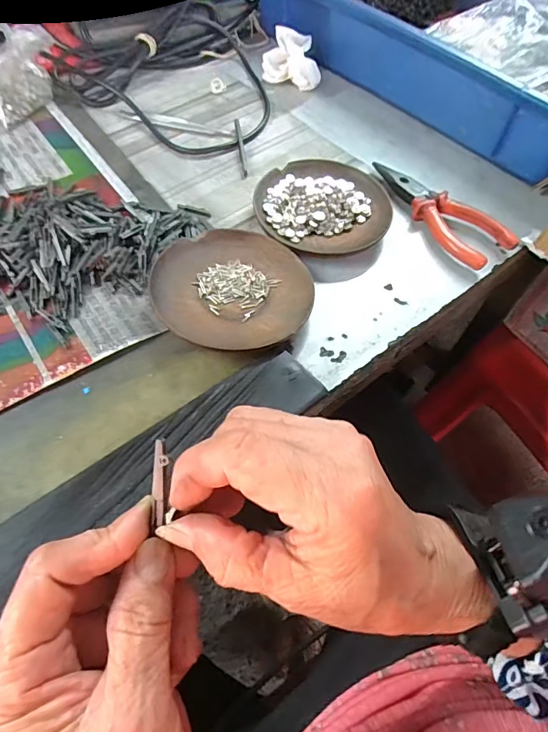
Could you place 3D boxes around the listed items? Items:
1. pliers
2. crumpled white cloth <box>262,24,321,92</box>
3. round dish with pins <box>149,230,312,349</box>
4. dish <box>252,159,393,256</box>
[{"bbox_3d":[0.141,-0.139,0.397,0.048,0.017,0.142,-31,64,-20],"label":"pliers"},{"bbox_3d":[0.019,-0.335,0.493,0.062,0.043,0.063,-5,58,-5],"label":"crumpled white cloth"},{"bbox_3d":[-0.030,-0.058,0.327,0.111,0.017,0.110,1,57,-2],"label":"round dish with pins"},{"bbox_3d":[0.040,-0.138,0.387,0.110,0.012,0.107,1,57,-2],"label":"dish"}]

